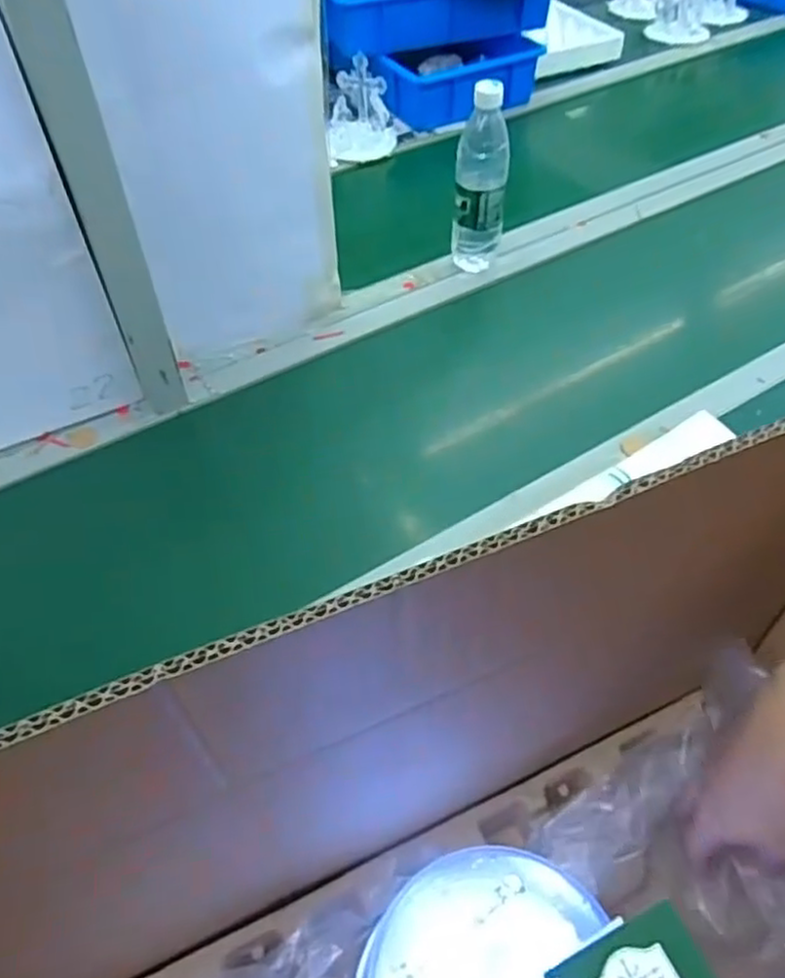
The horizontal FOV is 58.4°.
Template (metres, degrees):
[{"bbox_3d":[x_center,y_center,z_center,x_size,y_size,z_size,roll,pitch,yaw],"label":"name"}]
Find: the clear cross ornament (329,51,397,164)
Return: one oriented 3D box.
[{"bbox_3d":[-0.049,-0.623,1.157,0.111,0.115,0.118,-1,51,-2],"label":"clear cross ornament"}]

